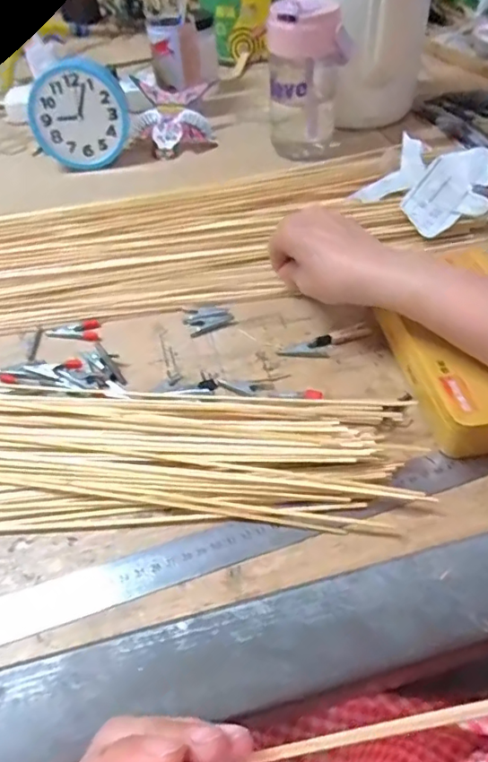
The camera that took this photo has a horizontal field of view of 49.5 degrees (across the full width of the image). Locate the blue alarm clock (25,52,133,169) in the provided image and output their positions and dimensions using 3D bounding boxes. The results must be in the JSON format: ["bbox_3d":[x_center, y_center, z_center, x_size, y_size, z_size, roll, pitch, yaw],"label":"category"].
[{"bbox_3d":[-0.203,-0.324,0.662,0.119,0.120,0.035,-13,47,-7],"label":"blue alarm clock"}]

